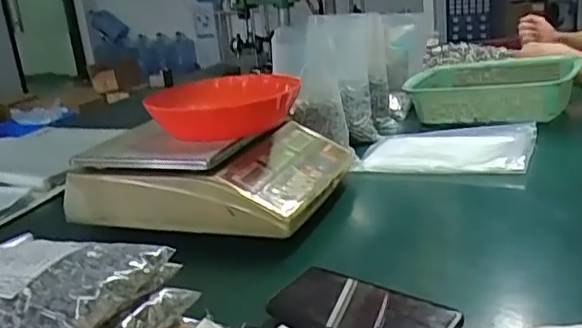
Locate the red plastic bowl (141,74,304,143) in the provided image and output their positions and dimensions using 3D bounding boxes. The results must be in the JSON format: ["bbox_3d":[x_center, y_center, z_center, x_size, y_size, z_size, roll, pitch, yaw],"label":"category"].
[{"bbox_3d":[-0.088,-0.081,0.840,0.192,0.058,0.192,-5,18,2],"label":"red plastic bowl"}]

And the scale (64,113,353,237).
[{"bbox_3d":[-0.099,0.006,0.830,0.321,0.109,0.254,1,19,22],"label":"scale"}]

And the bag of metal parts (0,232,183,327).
[{"bbox_3d":[-0.199,0.096,0.483,0.165,0.039,0.135,0,19,17],"label":"bag of metal parts"}]

